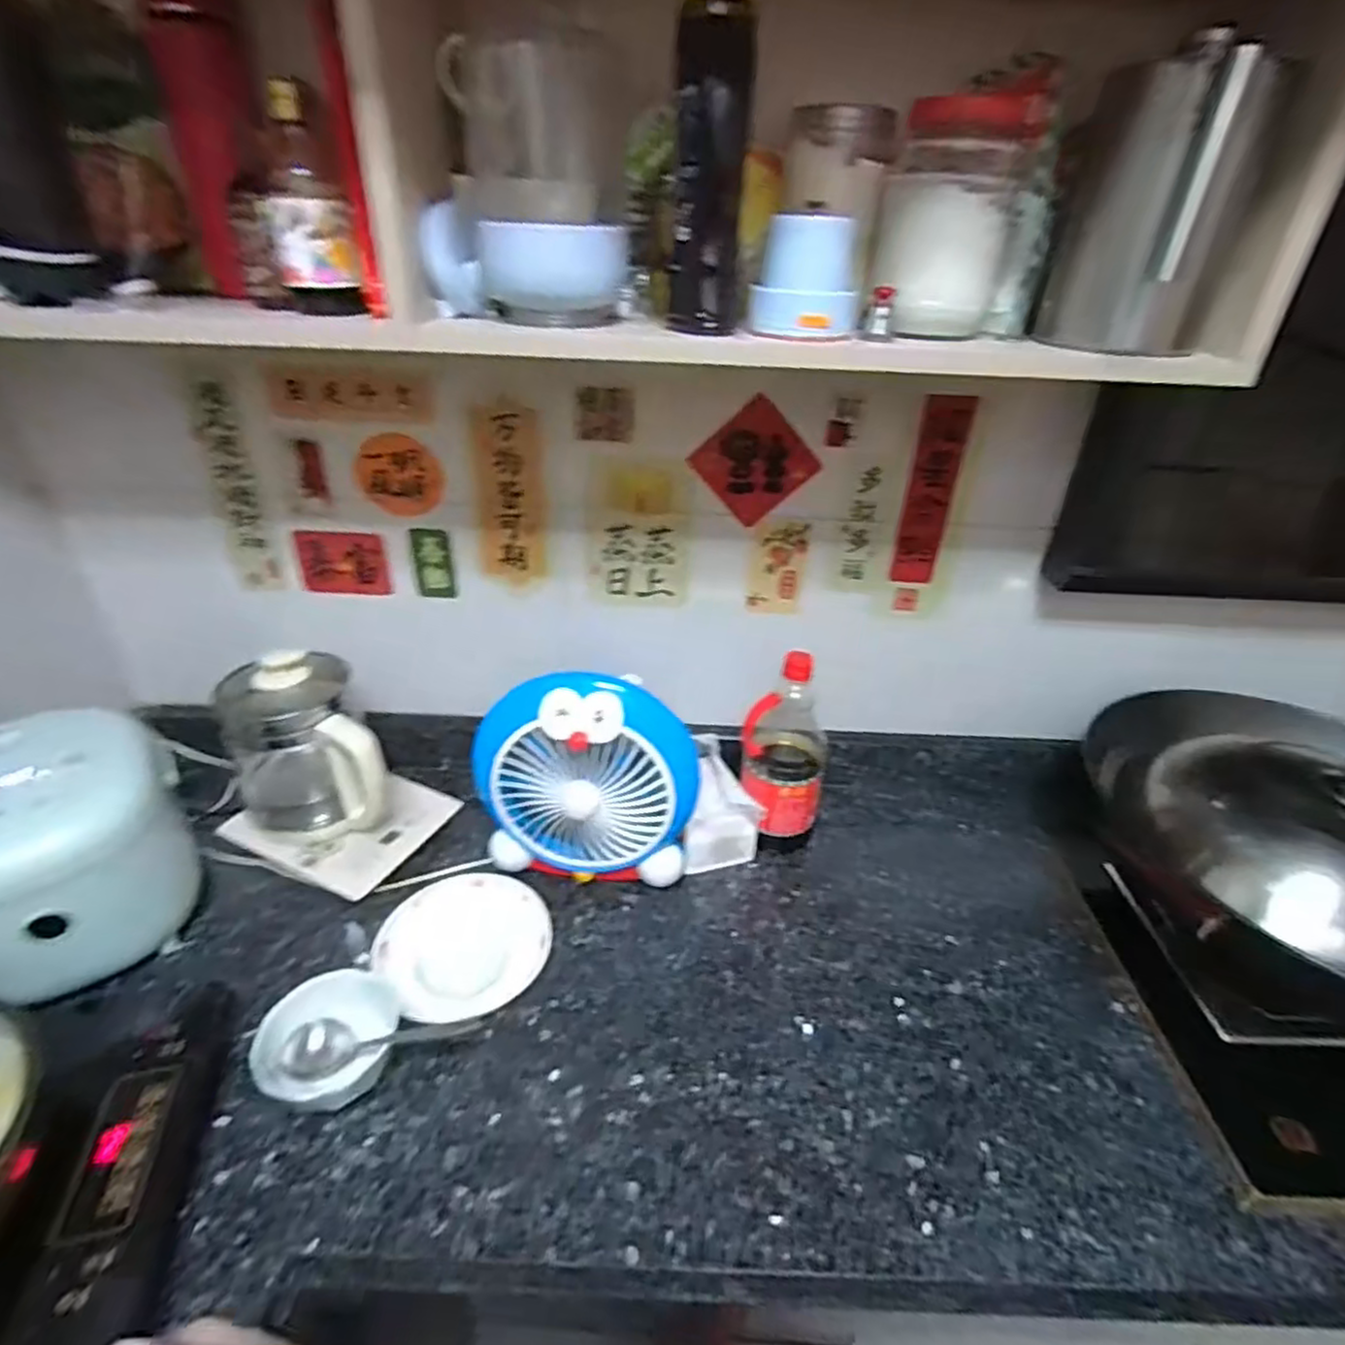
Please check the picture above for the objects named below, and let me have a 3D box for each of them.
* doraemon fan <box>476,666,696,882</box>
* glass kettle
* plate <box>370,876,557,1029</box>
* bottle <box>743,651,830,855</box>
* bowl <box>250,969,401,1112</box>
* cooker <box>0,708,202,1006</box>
[{"bbox_3d":[-0.090,0.116,0.797,0.229,0.250,0.112,6,32,5],"label":"doraemon fan"},{"bbox_3d":[-0.410,0.095,0.790,0.133,0.195,0.153,-17,37,-29],"label":"glass kettle"},{"bbox_3d":[-0.214,0.280,0.730,0.161,0.032,0.159,2,32,-1],"label":"plate"},{"bbox_3d":[0.137,0.088,0.855,0.097,0.254,0.111,8,32,9],"label":"bottle"},{"bbox_3d":[-0.301,0.327,0.618,0.107,0.066,0.116,2,32,-1],"label":"bowl"},{"bbox_3d":[-0.599,0.163,0.687,0.198,0.174,0.250,-20,39,-33],"label":"cooker"}]

